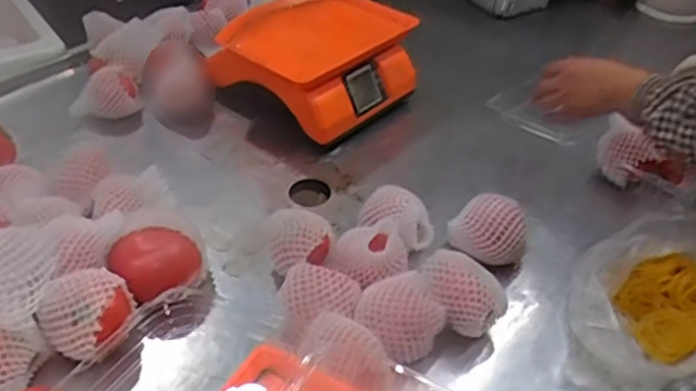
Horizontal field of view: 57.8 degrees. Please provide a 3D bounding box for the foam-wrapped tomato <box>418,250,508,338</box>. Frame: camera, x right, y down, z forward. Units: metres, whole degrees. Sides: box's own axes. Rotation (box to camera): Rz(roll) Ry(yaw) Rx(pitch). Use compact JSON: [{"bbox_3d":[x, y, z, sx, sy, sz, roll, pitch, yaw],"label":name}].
[{"bbox_3d":[0.121,0.110,0.683,0.069,0.075,0.081,-22,49,-26],"label":"foam-wrapped tomato"}]

